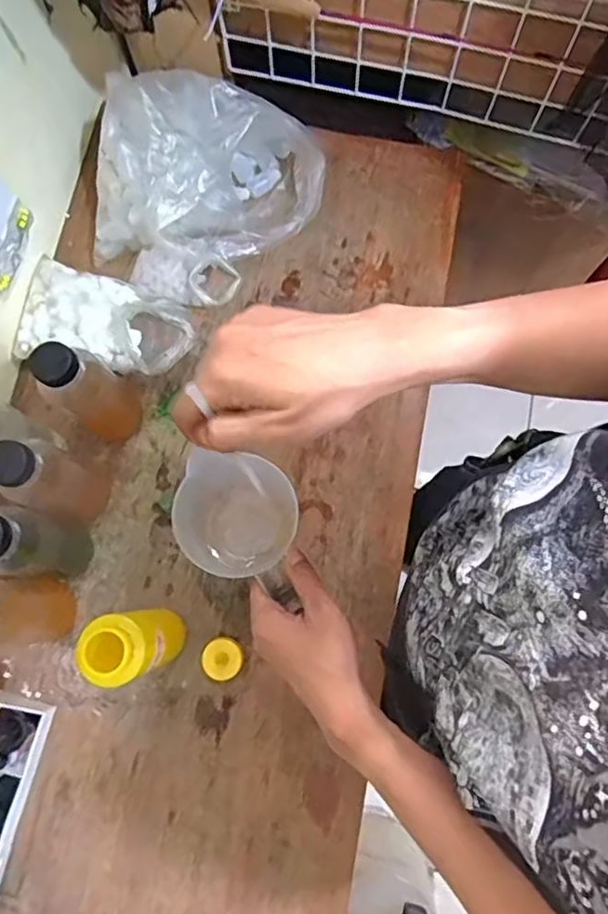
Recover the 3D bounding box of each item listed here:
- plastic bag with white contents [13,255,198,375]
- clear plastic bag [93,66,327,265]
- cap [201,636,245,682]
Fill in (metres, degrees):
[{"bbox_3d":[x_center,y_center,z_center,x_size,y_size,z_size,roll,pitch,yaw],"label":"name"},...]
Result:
[{"bbox_3d":[-0.235,-0.166,0.725,0.194,0.059,0.114,10,78,4],"label":"plastic bag with white contents"},{"bbox_3d":[-0.114,-0.337,0.720,0.260,0.141,0.180,7,78,3],"label":"clear plastic bag"},{"bbox_3d":[-0.088,0.221,0.666,0.044,0.020,0.042,0,78,1],"label":"cap"}]

